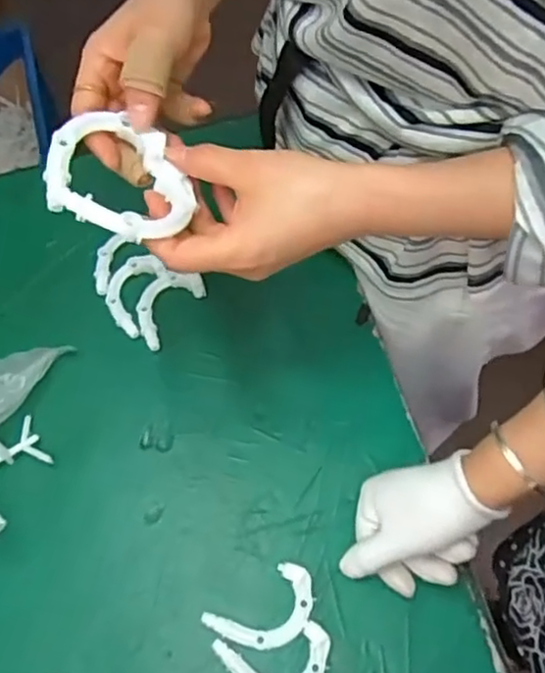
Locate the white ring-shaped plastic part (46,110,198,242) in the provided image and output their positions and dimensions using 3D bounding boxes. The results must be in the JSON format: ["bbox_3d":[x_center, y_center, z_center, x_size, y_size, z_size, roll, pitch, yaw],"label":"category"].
[{"bbox_3d":[-0.091,-0.093,0.401,0.089,0.017,0.073,28,54,-5],"label":"white ring-shaped plastic part"}]

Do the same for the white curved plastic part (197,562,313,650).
[{"bbox_3d":[-0.005,0.209,0.513,0.083,0.015,0.047,-30,68,-14],"label":"white curved plastic part"}]

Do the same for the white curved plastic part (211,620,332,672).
[{"bbox_3d":[0.002,0.241,0.501,0.084,0.010,0.046,-10,64,-5],"label":"white curved plastic part"}]

